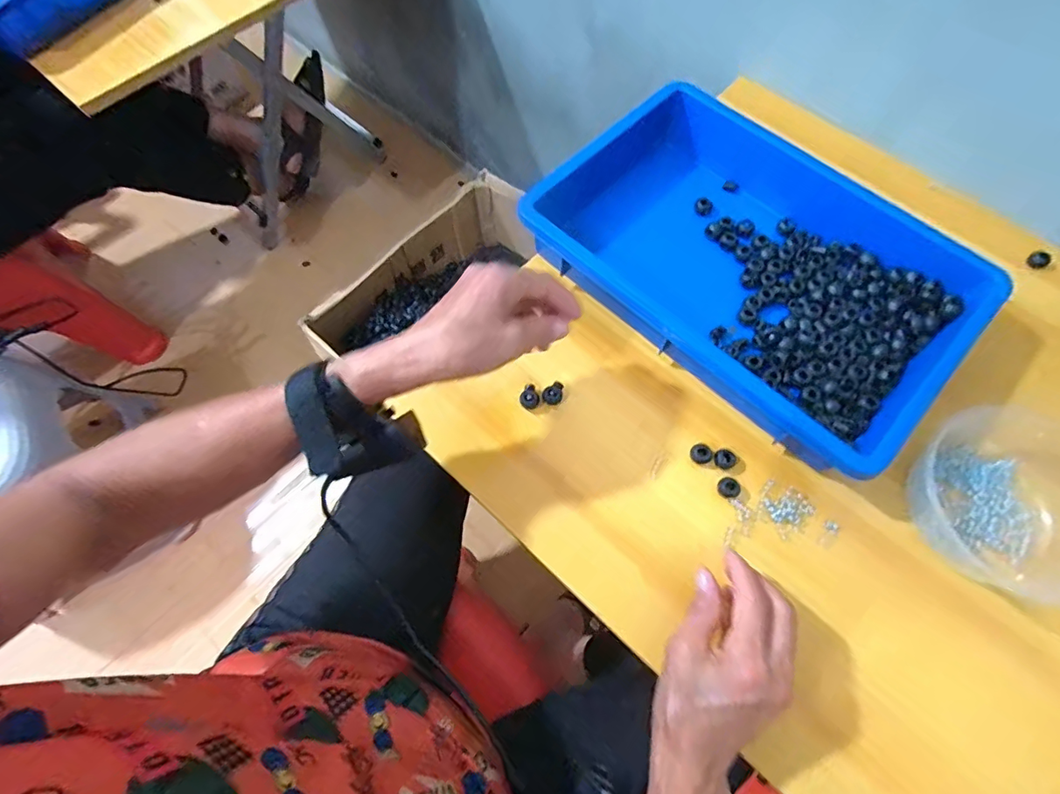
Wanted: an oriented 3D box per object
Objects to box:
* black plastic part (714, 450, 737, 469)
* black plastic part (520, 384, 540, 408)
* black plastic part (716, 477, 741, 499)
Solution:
[{"bbox_3d":[0.160,0.050,0.409,0.016,0.009,0.016,0,68,0],"label":"black plastic part"},{"bbox_3d":[0.000,0.000,0.439,0.016,0.008,0.021,4,68,1],"label":"black plastic part"},{"bbox_3d":[0.158,0.072,0.399,0.016,0.006,0.017,0,68,0],"label":"black plastic part"}]

